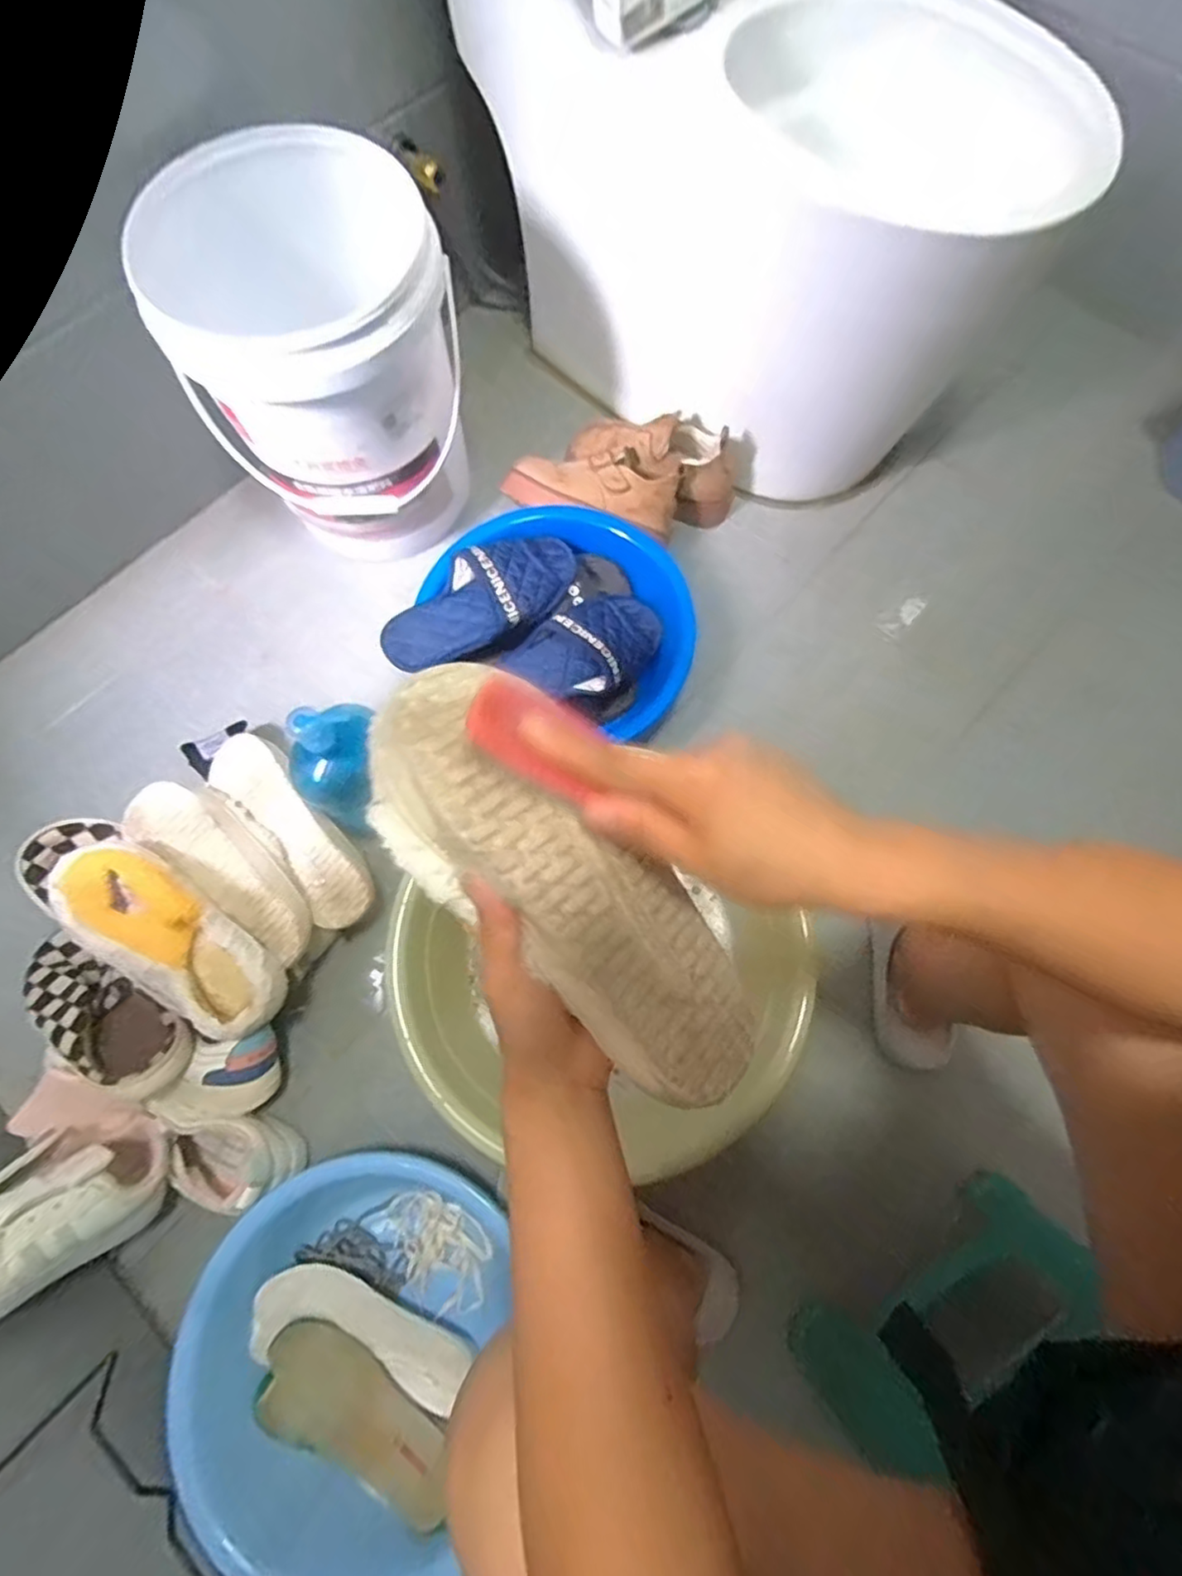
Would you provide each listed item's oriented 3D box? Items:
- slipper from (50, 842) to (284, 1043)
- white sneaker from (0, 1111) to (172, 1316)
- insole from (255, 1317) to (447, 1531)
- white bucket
[{"bbox_3d":[-0.411,0.145,0.623,0.249,0.081,0.108,38,76,-4],"label":"slipper"},{"bbox_3d":[-0.476,0.362,0.545,0.106,0.227,0.111,-45,76,17],"label":"white sneaker"},{"bbox_3d":[-0.220,0.593,0.609,0.202,0.018,0.086,26,74,8],"label":"insole"},{"bbox_3d":[-0.325,-0.520,0.810,0.292,0.345,0.369,-25,74,-8],"label":"white bucket"}]

